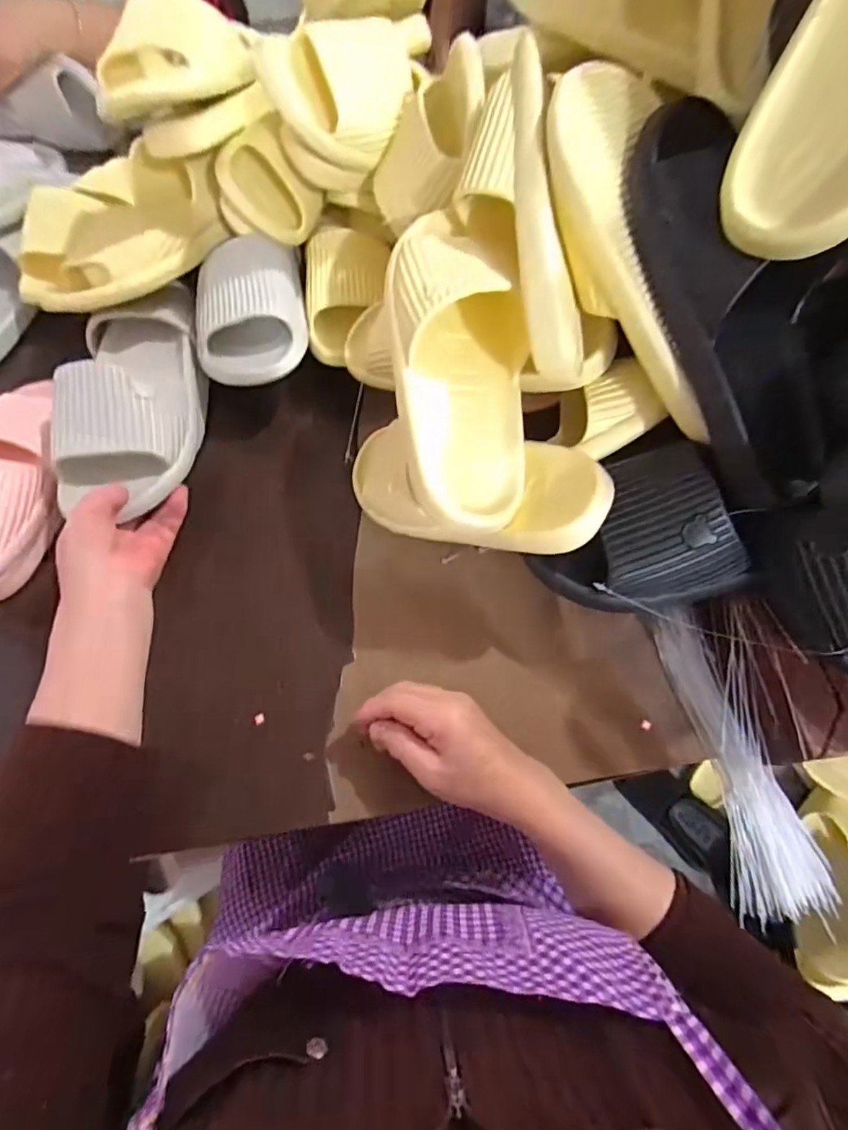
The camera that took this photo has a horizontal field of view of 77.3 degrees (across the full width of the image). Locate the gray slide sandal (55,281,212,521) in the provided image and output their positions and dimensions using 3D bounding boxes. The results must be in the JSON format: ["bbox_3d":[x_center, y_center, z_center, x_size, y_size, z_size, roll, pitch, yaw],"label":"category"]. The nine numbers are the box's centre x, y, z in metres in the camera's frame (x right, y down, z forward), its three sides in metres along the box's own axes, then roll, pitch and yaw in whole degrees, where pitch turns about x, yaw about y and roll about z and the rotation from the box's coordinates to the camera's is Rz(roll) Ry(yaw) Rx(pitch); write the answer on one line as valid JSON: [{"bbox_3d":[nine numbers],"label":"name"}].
[{"bbox_3d":[-0.275,-0.164,0.506,0.110,0.090,0.262,-6,57,-4],"label":"gray slide sandal"}]

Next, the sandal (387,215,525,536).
[{"bbox_3d":[0.026,-0.152,0.386,0.100,0.066,0.255,-6,85,-4],"label":"sandal"}]

